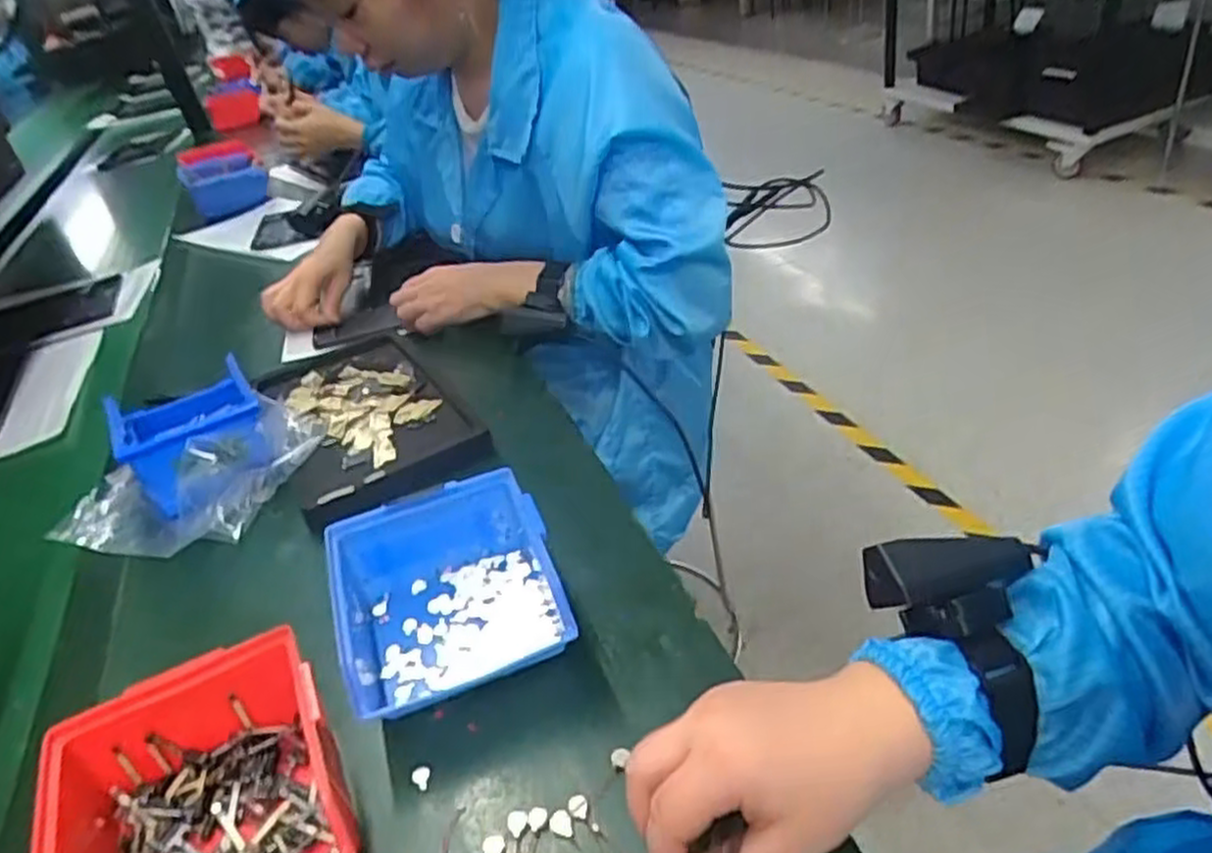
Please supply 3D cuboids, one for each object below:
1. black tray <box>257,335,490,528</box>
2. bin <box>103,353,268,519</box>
[{"bbox_3d":[-0.227,-0.016,0.695,0.149,0.021,0.292,-25,38,-23],"label":"black tray"},{"bbox_3d":[-0.339,0.006,0.641,0.106,0.066,0.146,-28,39,-20],"label":"bin"}]

